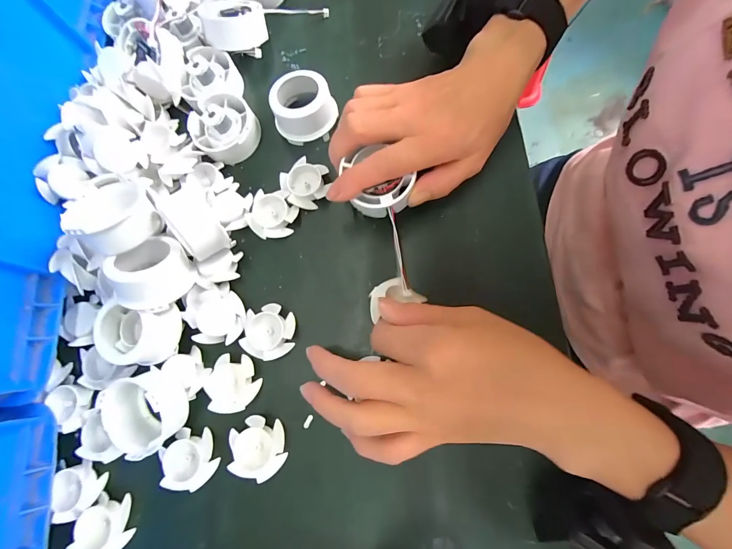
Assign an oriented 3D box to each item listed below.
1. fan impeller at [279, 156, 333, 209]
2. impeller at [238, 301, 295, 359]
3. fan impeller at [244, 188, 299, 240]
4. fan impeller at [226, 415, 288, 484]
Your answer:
[{"bbox_3d":[-0.048,-0.075,0.276,0.038,0.012,0.038,-1,77,6],"label":"fan impeller"},{"bbox_3d":[-0.073,0.043,0.254,0.037,0.011,0.039,1,77,6],"label":"impeller"},{"bbox_3d":[-0.076,-0.049,0.274,0.038,0.011,0.041,-1,77,6],"label":"fan impeller"},{"bbox_3d":[-0.076,0.122,0.238,0.038,0.012,0.040,-1,77,6],"label":"fan impeller"}]

